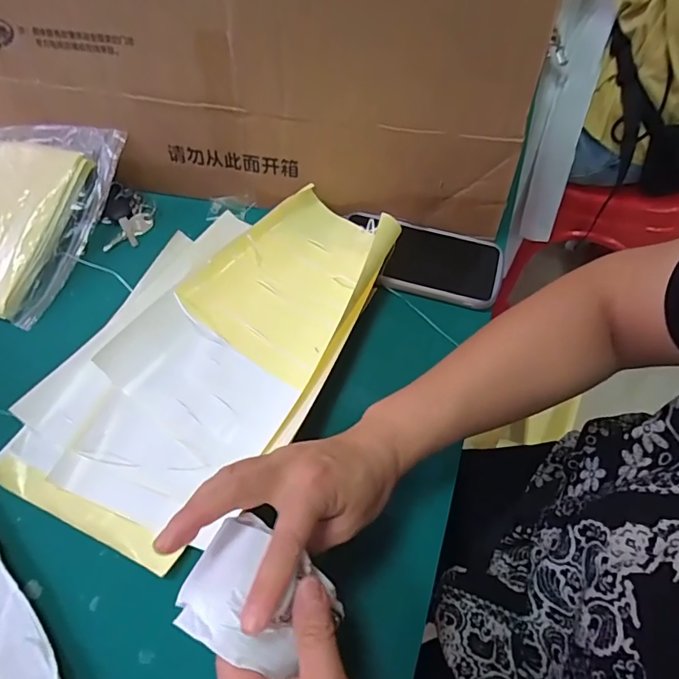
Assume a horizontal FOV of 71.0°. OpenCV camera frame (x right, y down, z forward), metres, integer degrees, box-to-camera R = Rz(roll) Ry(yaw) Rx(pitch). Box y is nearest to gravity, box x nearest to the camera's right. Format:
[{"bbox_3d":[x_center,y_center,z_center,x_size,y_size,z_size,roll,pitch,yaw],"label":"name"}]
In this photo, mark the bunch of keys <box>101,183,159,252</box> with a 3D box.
[{"bbox_3d":[-0.235,-0.137,0.527,0.054,0.018,0.079,-7,60,-2],"label":"bunch of keys"}]

